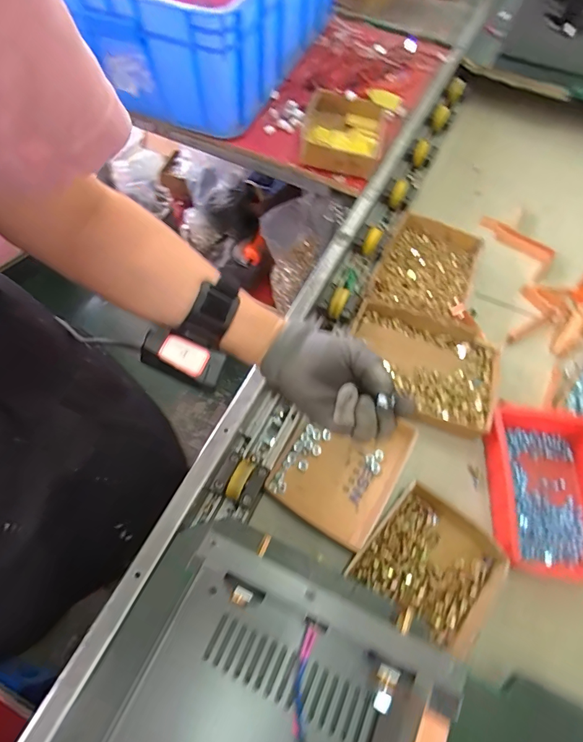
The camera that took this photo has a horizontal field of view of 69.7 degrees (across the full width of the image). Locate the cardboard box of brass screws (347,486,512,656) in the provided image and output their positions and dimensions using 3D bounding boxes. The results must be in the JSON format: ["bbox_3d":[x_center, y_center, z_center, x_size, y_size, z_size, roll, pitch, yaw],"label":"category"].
[{"bbox_3d":[0.163,0.225,0.480,0.147,0.030,0.133,37,64,17],"label":"cardboard box of brass screws"}]

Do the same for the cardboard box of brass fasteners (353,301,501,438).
[{"bbox_3d":[0.182,-0.002,0.610,0.215,0.050,0.164,21,60,9],"label":"cardboard box of brass fasteners"}]

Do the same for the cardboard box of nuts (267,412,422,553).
[{"bbox_3d":[0.066,0.117,0.545,0.141,0.035,0.175,32,63,15],"label":"cardboard box of nuts"}]

